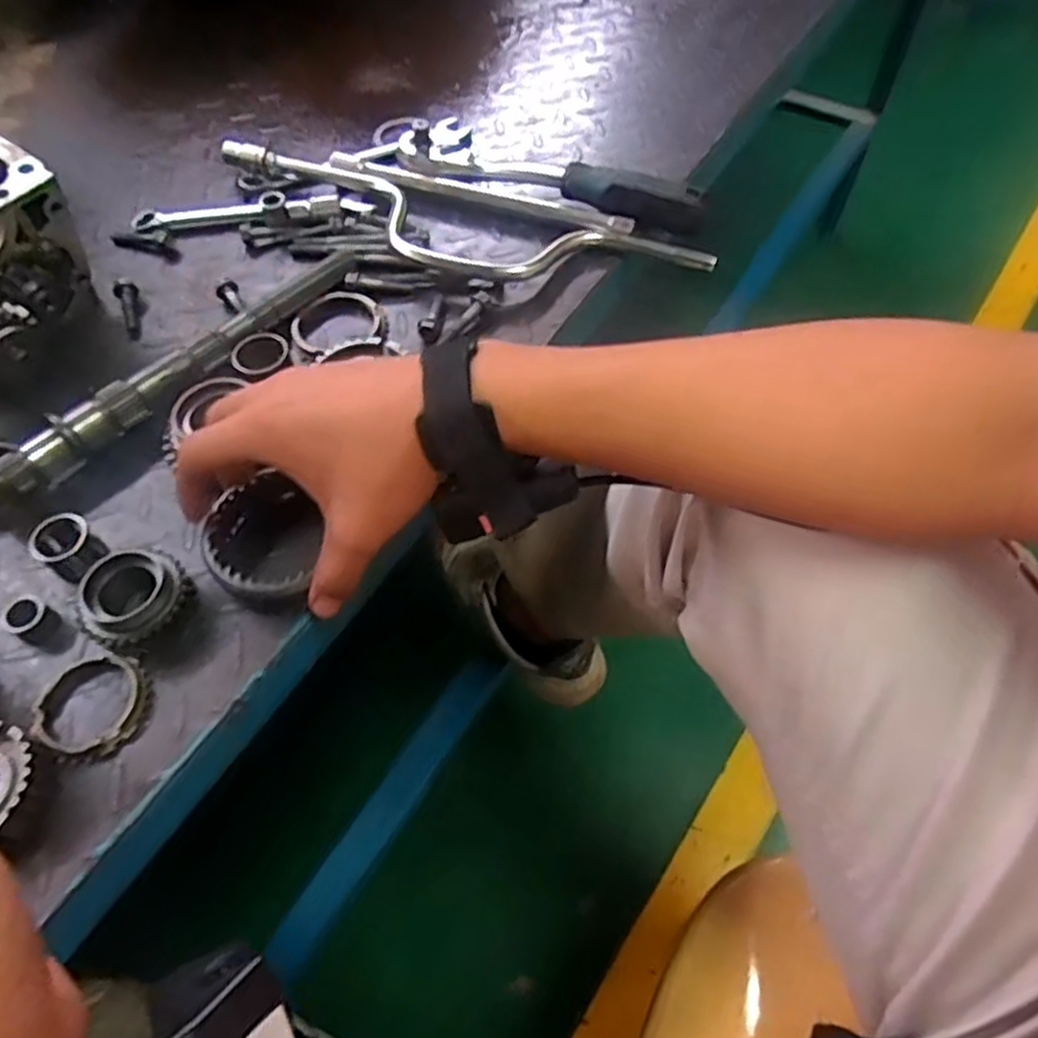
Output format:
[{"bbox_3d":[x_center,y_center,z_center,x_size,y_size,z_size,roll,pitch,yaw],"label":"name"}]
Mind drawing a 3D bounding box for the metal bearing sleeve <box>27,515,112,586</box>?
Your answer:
[{"bbox_3d":[-0.252,0.014,0.415,0.024,0.029,0.029,37,66,22],"label":"metal bearing sleeve"}]

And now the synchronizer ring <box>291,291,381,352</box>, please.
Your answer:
[{"bbox_3d":[-0.127,-0.136,0.518,0.059,0.011,0.058,-1,58,2],"label":"synchronizer ring"}]

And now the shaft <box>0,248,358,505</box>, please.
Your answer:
[{"bbox_3d":[-0.215,-0.100,0.484,0.030,0.031,0.283,32,64,20],"label":"shaft"}]

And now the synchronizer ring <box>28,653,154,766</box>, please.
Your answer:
[{"bbox_3d":[-0.213,0.095,0.372,0.055,0.006,0.053,-1,58,2],"label":"synchronizer ring"}]

